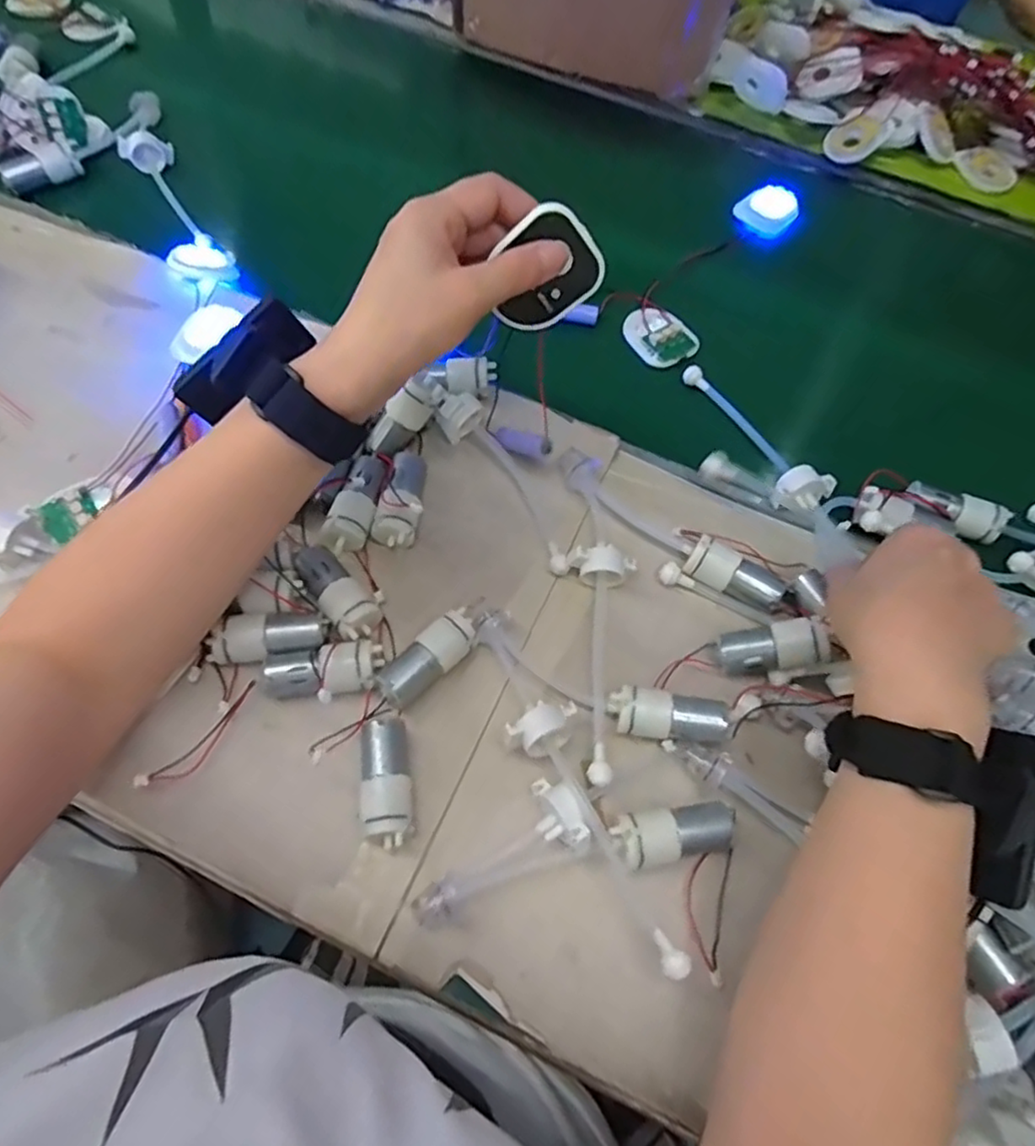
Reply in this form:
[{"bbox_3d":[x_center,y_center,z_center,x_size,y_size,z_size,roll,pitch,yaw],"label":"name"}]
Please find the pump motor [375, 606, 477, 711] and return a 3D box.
[{"bbox_3d":[-0.050,0.050,0.378,0.024,0.025,0.062,41,67,17],"label":"pump motor"}]

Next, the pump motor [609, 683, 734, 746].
[{"bbox_3d":[0.084,0.081,0.367,0.067,0.027,0.023,9,62,1],"label":"pump motor"}]

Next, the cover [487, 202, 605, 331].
[{"bbox_3d":[0.013,-0.149,0.332,0.057,0.049,0.007,-38,40,25],"label":"cover"}]

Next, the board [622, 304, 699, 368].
[{"bbox_3d":[0.110,-0.187,0.517,0.046,0.006,0.058,-33,69,-19],"label":"board"}]

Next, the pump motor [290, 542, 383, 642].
[{"bbox_3d":[-0.107,0.011,0.392,0.025,0.025,0.066,-34,70,-19],"label":"pump motor"}]

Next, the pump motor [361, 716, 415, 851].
[{"bbox_3d":[-0.068,0.108,0.346,0.024,0.028,0.063,-7,63,-7],"label":"pump motor"}]

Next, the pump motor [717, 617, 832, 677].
[{"bbox_3d":[0.146,0.044,0.380,0.060,0.023,0.024,-14,60,21],"label":"pump motor"}]

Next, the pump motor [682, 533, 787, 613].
[{"bbox_3d":[0.130,0.002,0.406,0.063,0.023,0.022,29,64,11],"label":"pump motor"}]

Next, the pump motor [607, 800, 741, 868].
[{"bbox_3d":[0.081,0.134,0.342,0.064,0.024,0.025,-8,63,-8],"label":"pump motor"}]

